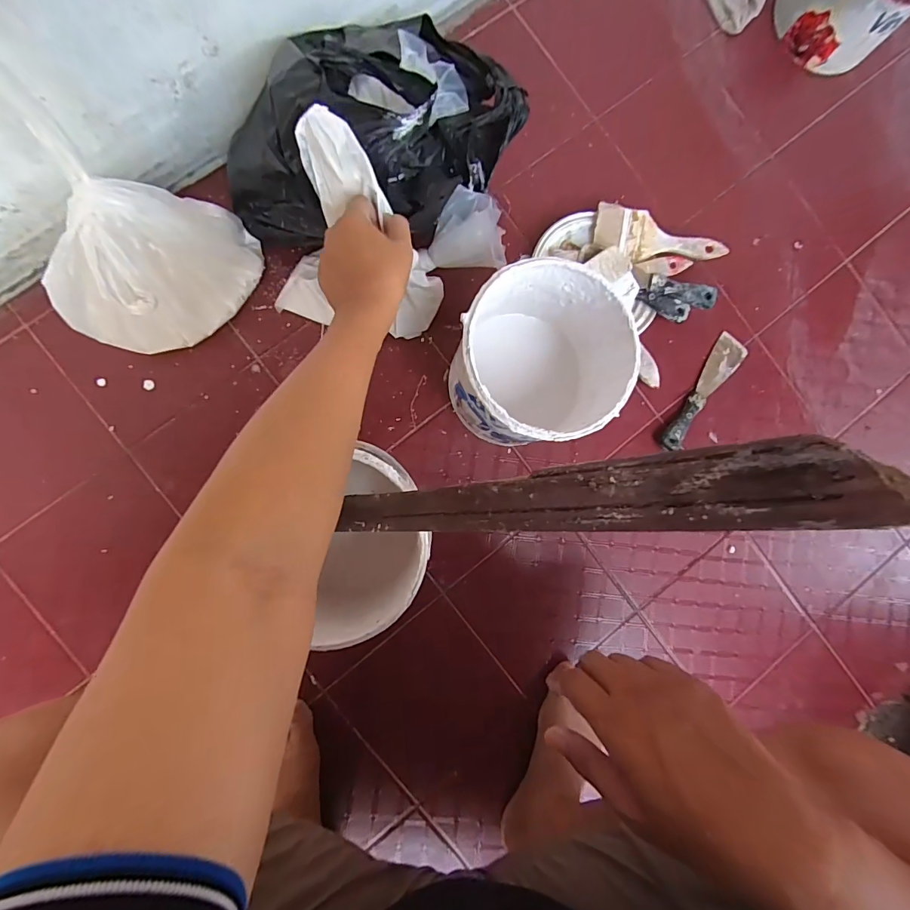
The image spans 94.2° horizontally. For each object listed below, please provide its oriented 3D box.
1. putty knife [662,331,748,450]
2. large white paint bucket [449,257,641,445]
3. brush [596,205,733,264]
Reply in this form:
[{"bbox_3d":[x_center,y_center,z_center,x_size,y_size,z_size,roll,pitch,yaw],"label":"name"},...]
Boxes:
[{"bbox_3d":[0.364,-0.094,0.621,0.045,0.020,0.206,40,83,-3],"label":"putty knife"},{"bbox_3d":[0.088,-0.102,0.511,0.173,0.186,0.177,0,87,-6],"label":"large white paint bucket"},{"bbox_3d":[0.288,-0.300,0.595,0.188,0.012,0.061,13,92,-6],"label":"brush"}]

